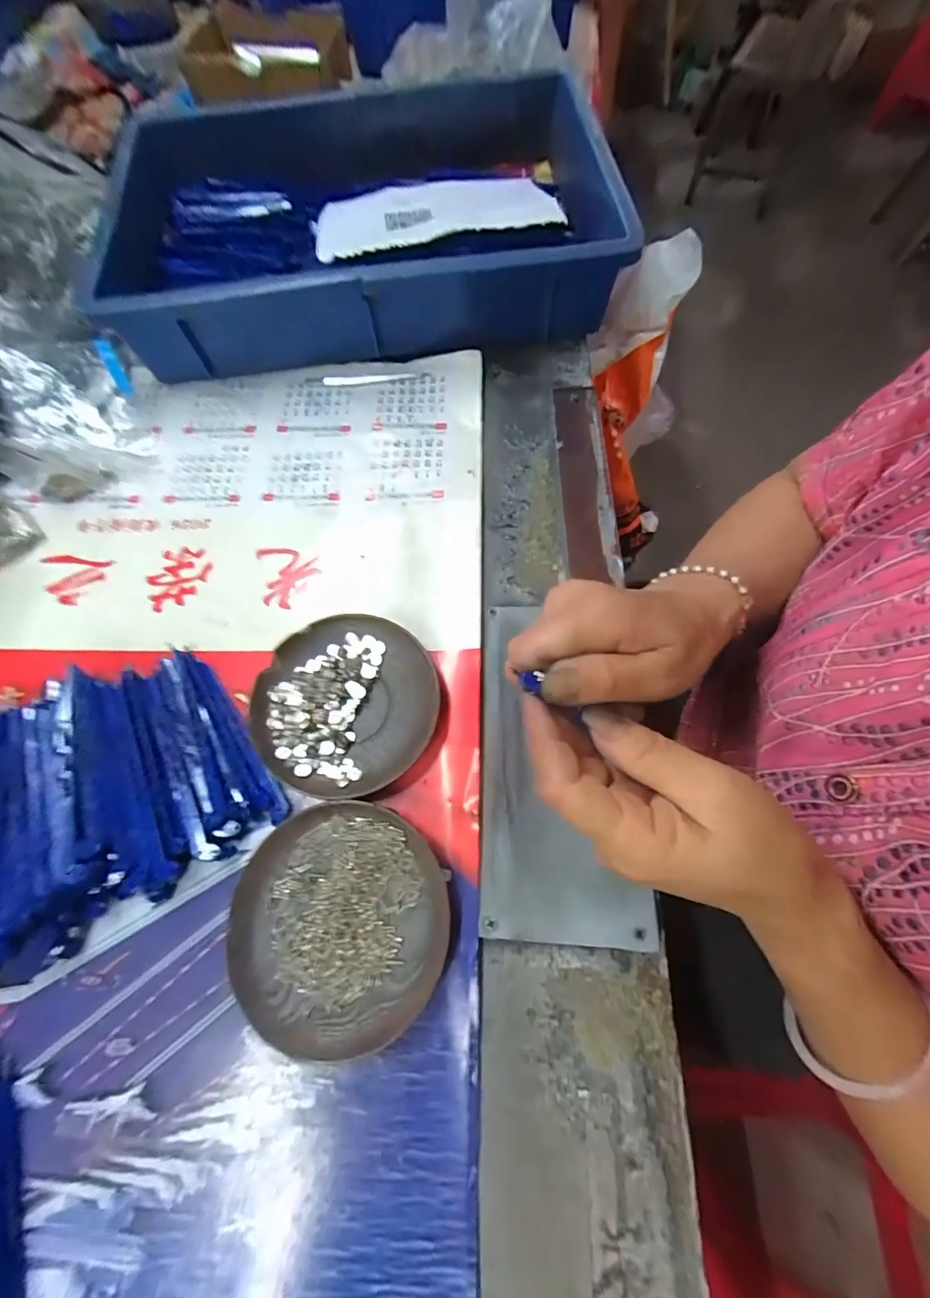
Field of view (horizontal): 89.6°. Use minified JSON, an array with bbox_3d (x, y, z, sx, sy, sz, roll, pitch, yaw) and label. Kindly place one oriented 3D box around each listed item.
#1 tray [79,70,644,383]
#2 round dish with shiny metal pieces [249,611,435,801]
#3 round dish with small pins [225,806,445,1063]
[{"bbox_3d":[-0.091,-0.402,0.433,0.403,0.084,0.325,-8,69,-1],"label":"tray"},{"bbox_3d":[-0.075,0.034,0.298,0.111,0.013,0.112,3,69,3],"label":"round dish with shiny metal pieces"},{"bbox_3d":[-0.068,0.146,0.255,0.114,0.013,0.112,-1,69,2],"label":"round dish with small pins"}]

